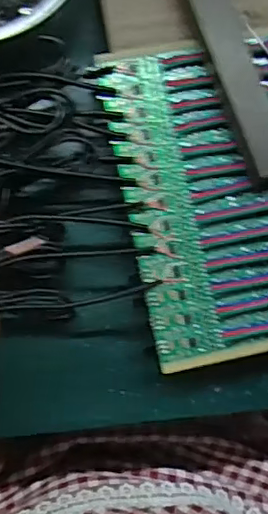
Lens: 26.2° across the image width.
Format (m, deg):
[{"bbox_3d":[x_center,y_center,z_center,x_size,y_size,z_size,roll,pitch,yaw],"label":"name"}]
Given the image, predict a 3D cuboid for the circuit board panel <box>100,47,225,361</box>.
[{"bbox_3d":[0.014,-0.027,0.294,0.034,0.008,0.152,-11,88,-8],"label":"circuit board panel"}]

